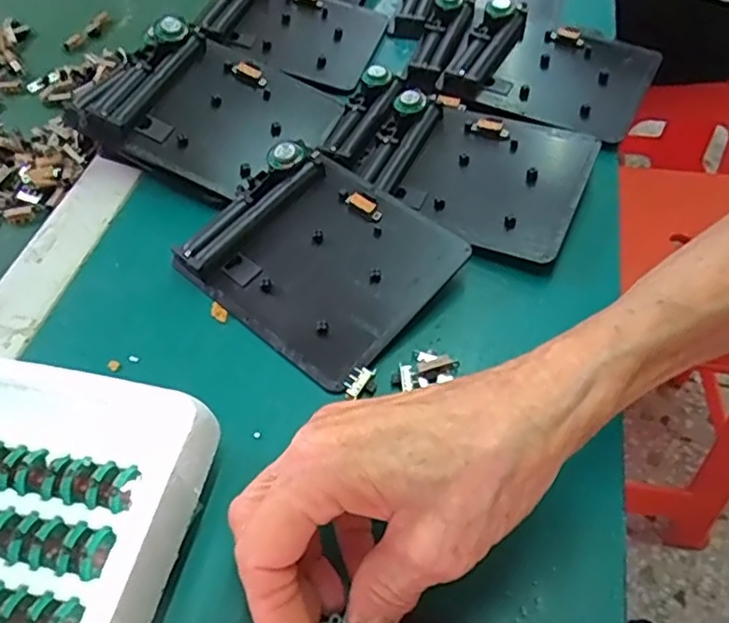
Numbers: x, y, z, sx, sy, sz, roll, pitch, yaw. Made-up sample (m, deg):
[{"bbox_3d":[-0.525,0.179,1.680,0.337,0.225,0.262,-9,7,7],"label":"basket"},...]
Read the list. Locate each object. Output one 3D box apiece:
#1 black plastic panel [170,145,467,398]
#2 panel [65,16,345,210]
[{"bbox_3d":[-0.023,-0.033,0.348,0.122,0.028,0.110,34,59,25],"label":"black plastic panel"},{"bbox_3d":[-0.100,-0.132,0.409,0.134,0.045,0.123,24,57,19],"label":"panel"}]

